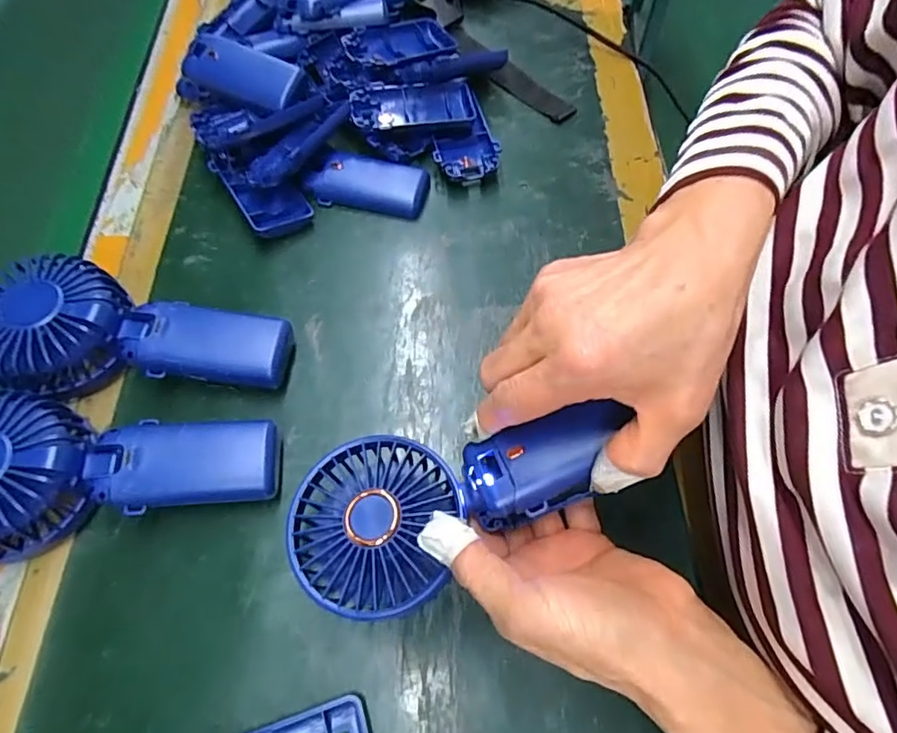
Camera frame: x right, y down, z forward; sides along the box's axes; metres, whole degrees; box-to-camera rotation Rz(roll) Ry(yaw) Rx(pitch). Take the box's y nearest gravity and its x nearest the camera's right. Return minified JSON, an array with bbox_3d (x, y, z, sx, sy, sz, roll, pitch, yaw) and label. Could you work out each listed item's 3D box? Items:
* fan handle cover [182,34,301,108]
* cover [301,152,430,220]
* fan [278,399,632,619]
[{"bbox_3d":[-0.162,-0.226,0.418,0.098,0.018,0.043,18,82,3],"label":"fan handle cover"},{"bbox_3d":[-0.059,-0.137,0.406,0.088,0.014,0.043,11,64,4],"label":"cover"},{"bbox_3d":[0.000,0.065,0.268,0.158,0.035,0.084,-18,64,6],"label":"fan"}]

